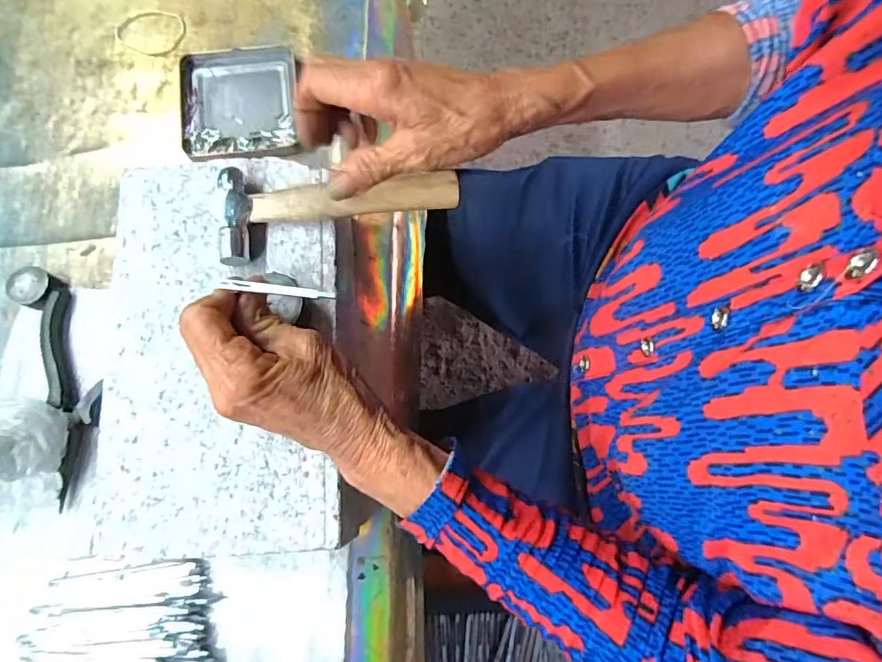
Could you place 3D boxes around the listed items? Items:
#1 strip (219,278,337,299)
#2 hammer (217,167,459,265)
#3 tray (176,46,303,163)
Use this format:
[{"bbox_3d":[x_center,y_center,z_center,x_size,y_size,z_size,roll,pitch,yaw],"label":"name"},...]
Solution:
[{"bbox_3d":[-0.080,-0.020,0.256,0.056,0.004,0.005,7,76,-1],"label":"strip"},{"bbox_3d":[-0.064,-0.081,0.328,0.148,0.015,0.058,-8,76,-3],"label":"hammer"},{"bbox_3d":[-0.172,-0.192,0.439,0.096,0.011,0.106,-8,76,0],"label":"tray"}]

